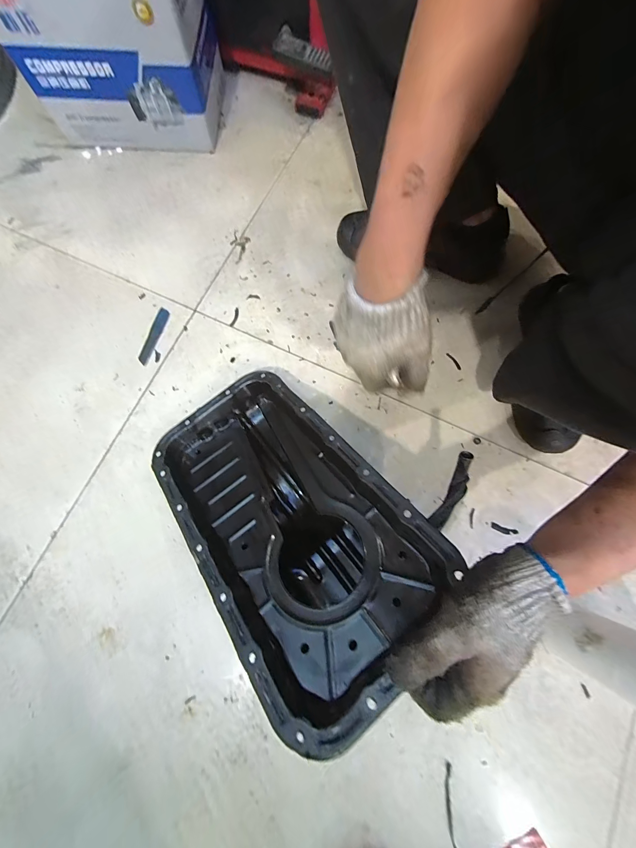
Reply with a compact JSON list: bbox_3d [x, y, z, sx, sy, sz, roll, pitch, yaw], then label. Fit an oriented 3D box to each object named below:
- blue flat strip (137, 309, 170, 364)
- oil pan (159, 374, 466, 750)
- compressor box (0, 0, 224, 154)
[{"bbox_3d":[-0.267,-0.144,0.514,0.021,0.004,0.098,19,78,3],"label":"blue flat strip"},{"bbox_3d":[-0.033,0.119,0.397,0.202,0.125,0.372,-38,56,-11],"label":"oil pan"},{"bbox_3d":[-0.317,-0.624,0.509,0.278,0.218,0.190,6,78,0],"label":"compressor box"}]

